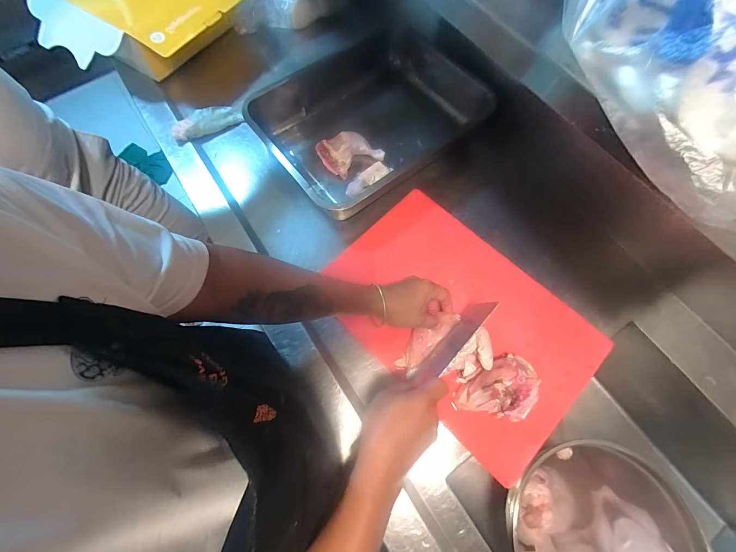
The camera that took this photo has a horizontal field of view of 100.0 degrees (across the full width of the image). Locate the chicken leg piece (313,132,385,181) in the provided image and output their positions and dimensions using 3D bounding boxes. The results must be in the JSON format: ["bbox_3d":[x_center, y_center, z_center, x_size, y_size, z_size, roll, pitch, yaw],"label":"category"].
[{"bbox_3d":[-0.040,-0.267,0.689,0.130,0.046,0.107,38,75,13],"label":"chicken leg piece"}]

